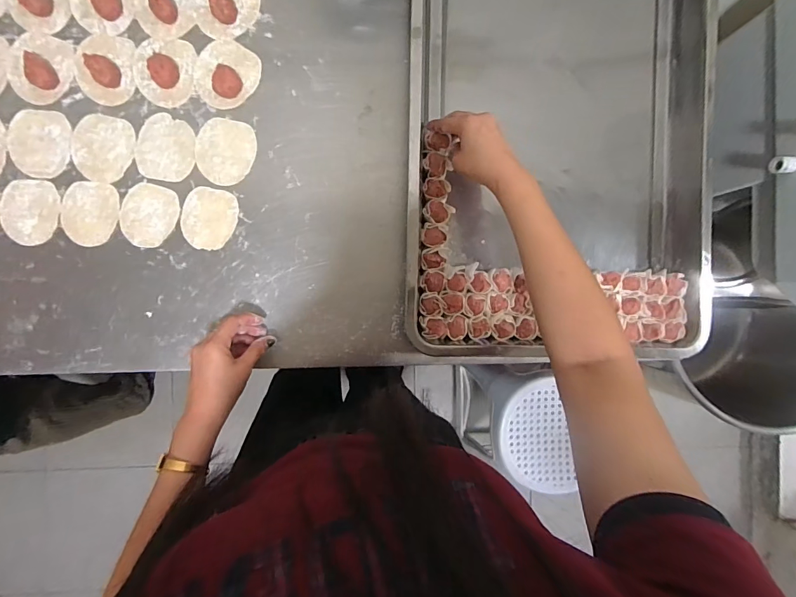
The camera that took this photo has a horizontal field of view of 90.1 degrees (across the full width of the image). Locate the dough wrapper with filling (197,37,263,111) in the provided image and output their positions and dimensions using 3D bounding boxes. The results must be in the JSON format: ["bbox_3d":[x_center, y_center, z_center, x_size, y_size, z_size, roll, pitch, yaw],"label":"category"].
[{"bbox_3d":[-0.222,-0.289,0.507,0.076,0.017,0.084,26,89,-3],"label":"dough wrapper with filling"}]

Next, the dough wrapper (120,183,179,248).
[{"bbox_3d":[-0.324,-0.107,0.514,0.069,0.005,0.079,19,89,-3],"label":"dough wrapper"}]

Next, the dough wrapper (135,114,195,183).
[{"bbox_3d":[-0.300,-0.195,0.514,0.073,0.006,0.082,5,90,-3],"label":"dough wrapper"}]

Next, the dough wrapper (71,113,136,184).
[{"bbox_3d":[-0.379,-0.192,0.509,0.075,0.004,0.084,7,90,-3],"label":"dough wrapper"}]

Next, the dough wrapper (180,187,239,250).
[{"bbox_3d":[-0.246,-0.104,0.514,0.067,0.004,0.077,14,89,-3],"label":"dough wrapper"}]

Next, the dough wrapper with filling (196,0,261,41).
[{"bbox_3d":[-0.223,-0.377,0.506,0.081,0.021,0.081,34,88,-3],"label":"dough wrapper with filling"}]

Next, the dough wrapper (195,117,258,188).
[{"bbox_3d":[-0.223,-0.190,0.513,0.072,0.004,0.082,7,90,-3],"label":"dough wrapper"}]

